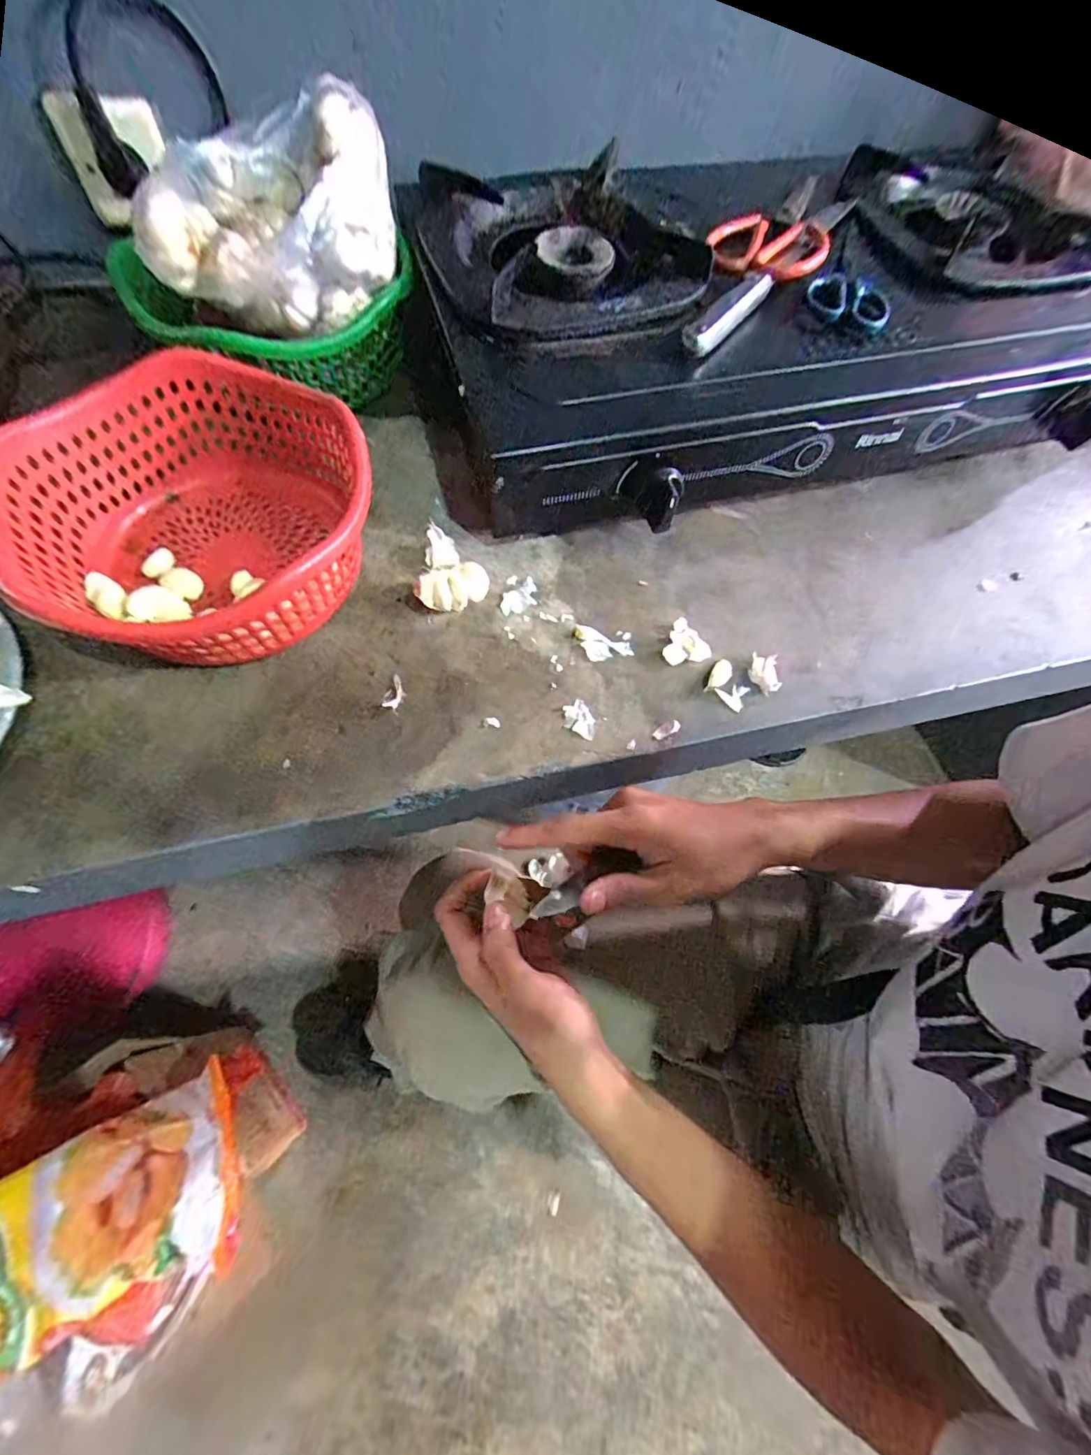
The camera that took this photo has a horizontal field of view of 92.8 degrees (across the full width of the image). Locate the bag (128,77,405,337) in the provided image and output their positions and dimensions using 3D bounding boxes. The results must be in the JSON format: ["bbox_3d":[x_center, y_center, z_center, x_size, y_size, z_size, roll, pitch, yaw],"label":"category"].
[{"bbox_3d":[-0.198,-0.376,0.385,0.158,0.104,0.104,-1,65,-3],"label":"bag"}]

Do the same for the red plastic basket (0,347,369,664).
[{"bbox_3d":[-0.236,-0.142,0.360,0.205,0.094,0.212,31,67,11],"label":"red plastic basket"}]

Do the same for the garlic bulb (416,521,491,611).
[{"bbox_3d":[-0.067,-0.116,0.387,0.049,0.035,0.063,1,65,-2],"label":"garlic bulb"}]

